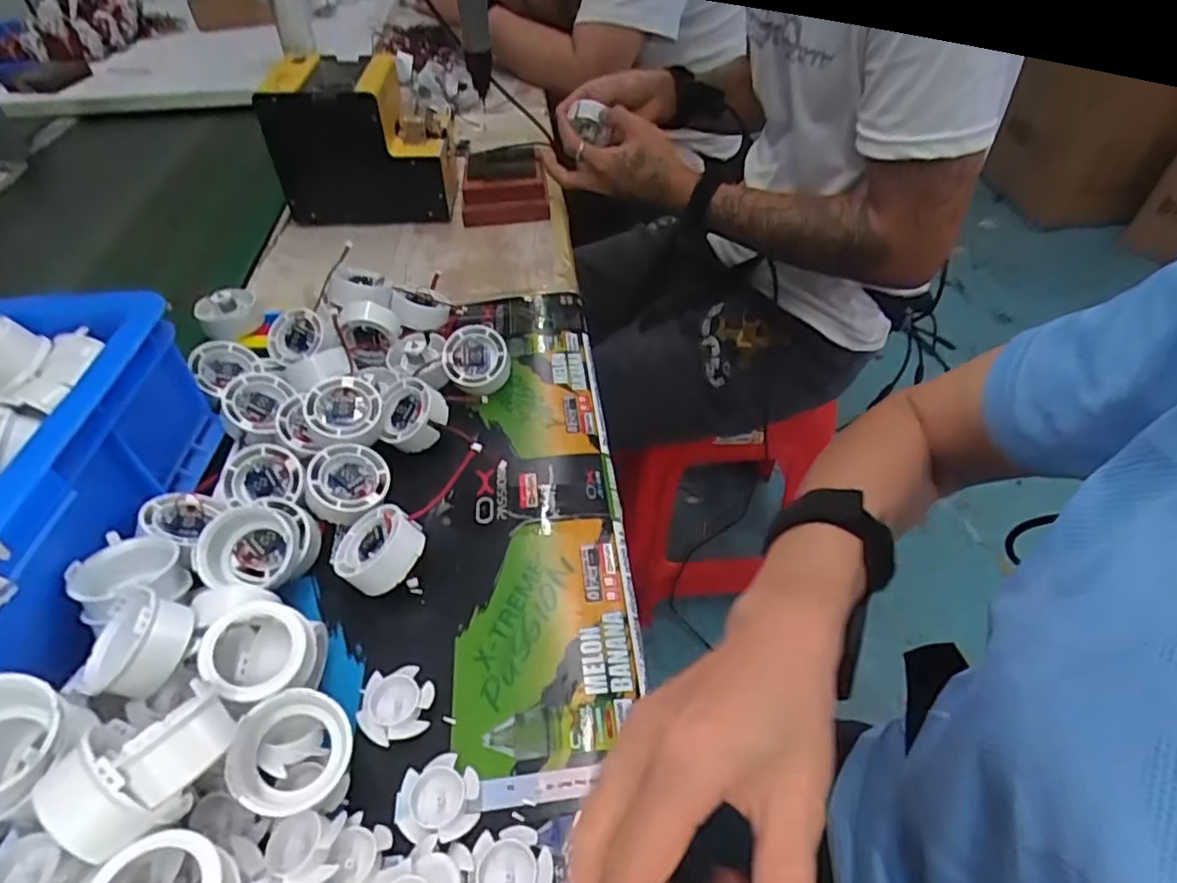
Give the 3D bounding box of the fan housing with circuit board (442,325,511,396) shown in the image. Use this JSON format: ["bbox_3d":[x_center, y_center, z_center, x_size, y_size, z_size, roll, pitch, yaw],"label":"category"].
[{"bbox_3d":[-0.095,-0.069,0.532,0.055,0.023,0.054,9,82,1],"label":"fan housing with circuit board"}]

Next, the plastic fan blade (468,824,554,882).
[{"bbox_3d":[-0.037,0.204,0.294,0.037,0.011,0.040,-2,47,2],"label":"plastic fan blade"}]

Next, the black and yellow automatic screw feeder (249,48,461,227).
[{"bbox_3d":[-0.268,-0.370,0.751,0.192,0.139,0.152,-5,47,0],"label":"black and yellow automatic screw feeder"}]

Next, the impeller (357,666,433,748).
[{"bbox_3d":[-0.108,0.149,0.353,0.038,0.014,0.036,-9,47,-4],"label":"impeller"}]

